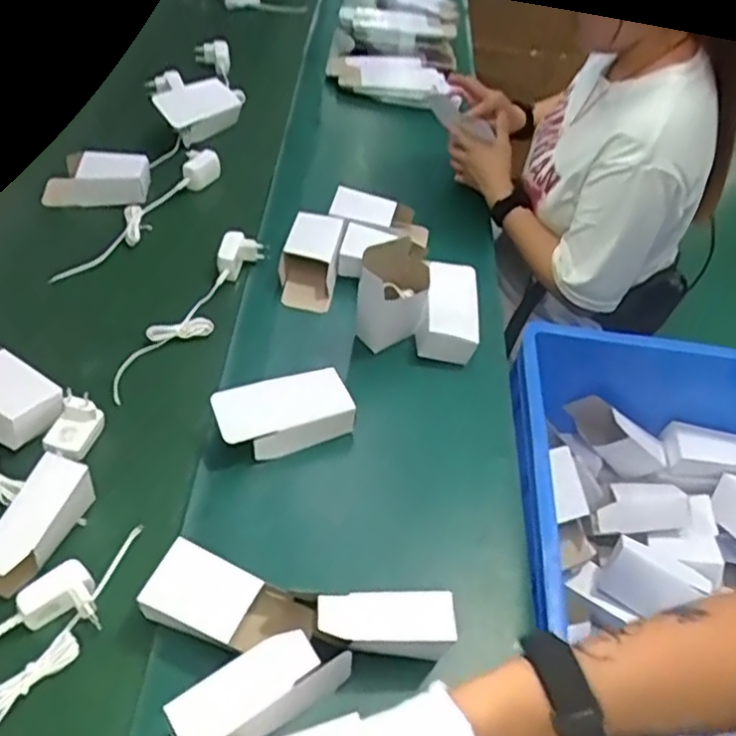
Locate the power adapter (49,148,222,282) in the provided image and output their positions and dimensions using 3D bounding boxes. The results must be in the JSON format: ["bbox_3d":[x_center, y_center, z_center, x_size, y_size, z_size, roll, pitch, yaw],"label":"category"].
[{"bbox_3d":[-0.317,-0.220,0.971,0.061,0.036,0.306,24,51,16],"label":"power adapter"}]

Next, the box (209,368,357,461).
[{"bbox_3d":[-0.089,0.051,0.750,0.145,0.042,0.077,-14,51,-17],"label":"box"}]

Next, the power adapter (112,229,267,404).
[{"bbox_3d":[-0.217,-0.075,0.854,0.068,0.029,0.287,20,49,13],"label":"power adapter"}]

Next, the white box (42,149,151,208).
[{"bbox_3d":[-0.391,-0.273,0.999,0.144,0.052,0.063,-1,48,-6],"label":"white box"}]

